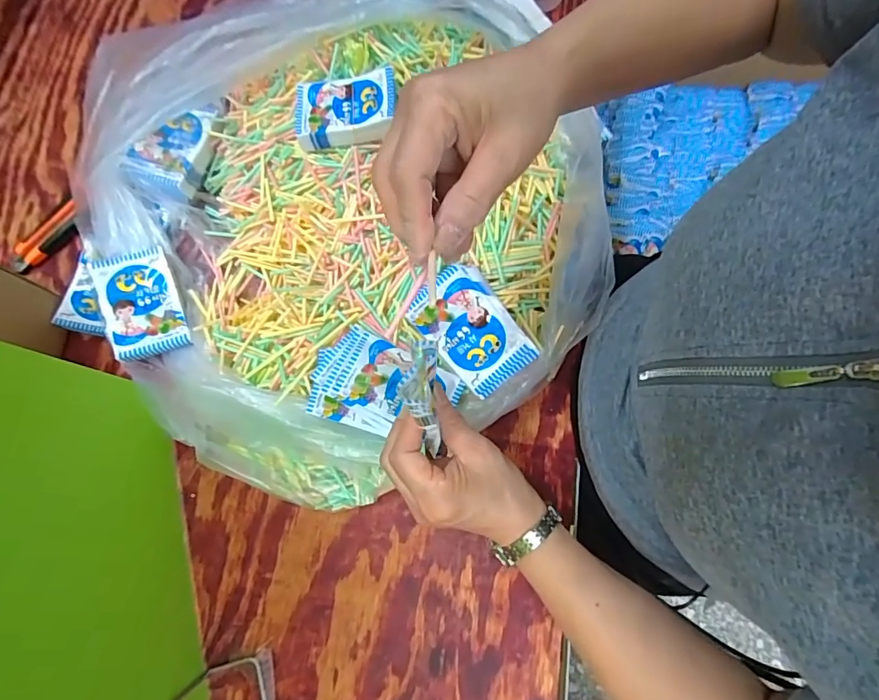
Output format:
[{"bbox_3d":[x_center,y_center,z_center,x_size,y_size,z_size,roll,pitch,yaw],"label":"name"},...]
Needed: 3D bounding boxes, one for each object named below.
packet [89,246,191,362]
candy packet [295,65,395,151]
[{"bbox_3d":[-0.310,-0.051,0.495,0.072,0.027,0.114,-21,77,-3],"label":"packet"},{"bbox_3d":[-0.102,-0.258,0.513,0.110,0.044,0.078,-6,77,0],"label":"candy packet"}]

